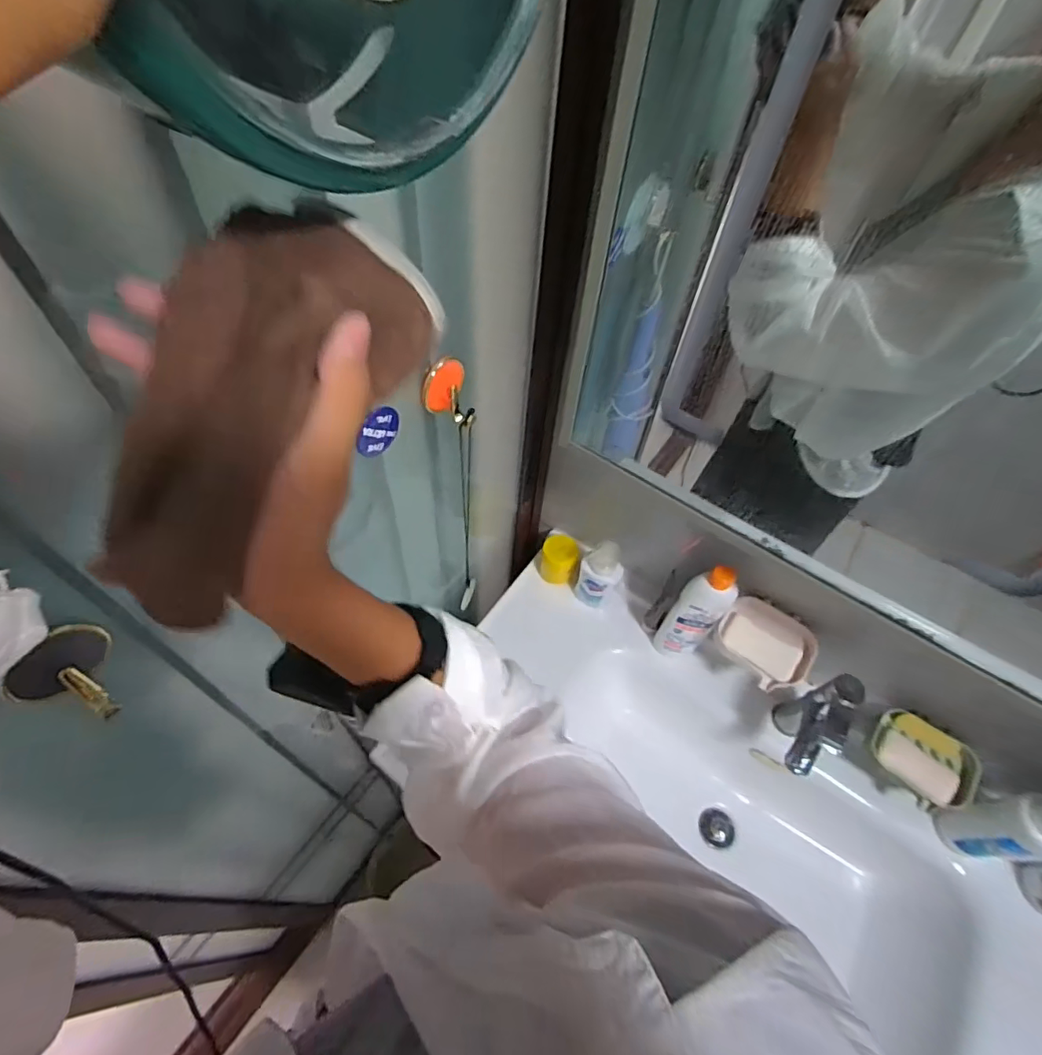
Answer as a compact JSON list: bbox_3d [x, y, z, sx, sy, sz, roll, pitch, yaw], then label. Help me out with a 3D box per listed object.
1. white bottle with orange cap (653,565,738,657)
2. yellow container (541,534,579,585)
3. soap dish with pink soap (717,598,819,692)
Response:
[{"bbox_3d":[0.262,0.137,0.827,0.064,0.250,0.039,38,60,20],"label":"white bottle with orange cap"},{"bbox_3d":[0.064,0.058,0.947,0.058,0.073,0.058,2,55,-4],"label":"yellow container"},{"bbox_3d":[0.357,0.171,0.788,0.099,0.053,0.136,-34,65,-25],"label":"soap dish with pink soap"}]

